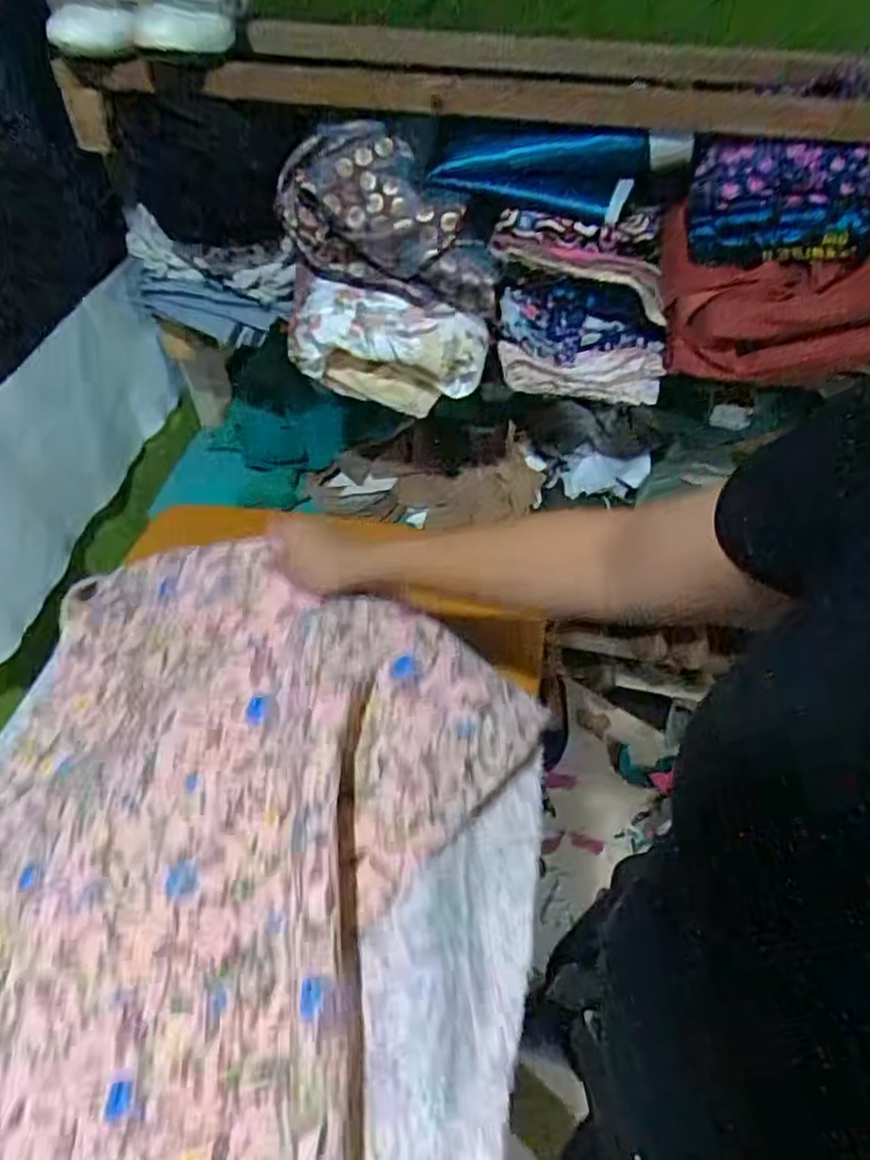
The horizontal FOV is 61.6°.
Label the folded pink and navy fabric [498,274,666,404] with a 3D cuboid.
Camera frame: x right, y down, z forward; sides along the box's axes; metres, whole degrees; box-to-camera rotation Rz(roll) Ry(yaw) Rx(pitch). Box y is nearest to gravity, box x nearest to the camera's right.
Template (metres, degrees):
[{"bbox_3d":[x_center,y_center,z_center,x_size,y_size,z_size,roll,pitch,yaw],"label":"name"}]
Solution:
[{"bbox_3d":[0.155,-0.250,0.768,0.171,0.120,0.035,2,48,3],"label":"folded pink and navy fabric"}]

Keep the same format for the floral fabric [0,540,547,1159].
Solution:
[{"bbox_3d":[-0.191,0.262,0.490,0.484,0.150,0.605,14,50,13],"label":"floral fabric"}]

